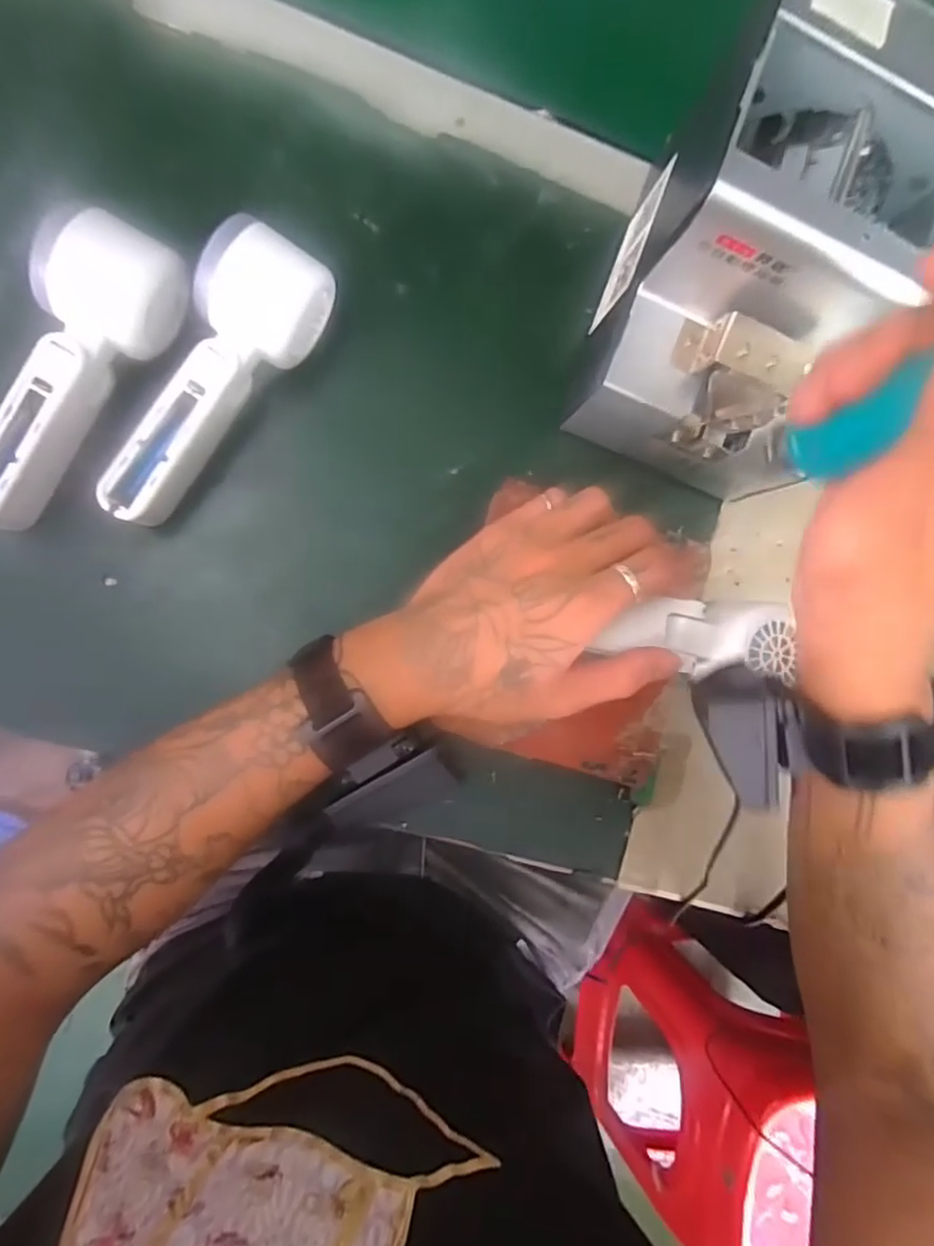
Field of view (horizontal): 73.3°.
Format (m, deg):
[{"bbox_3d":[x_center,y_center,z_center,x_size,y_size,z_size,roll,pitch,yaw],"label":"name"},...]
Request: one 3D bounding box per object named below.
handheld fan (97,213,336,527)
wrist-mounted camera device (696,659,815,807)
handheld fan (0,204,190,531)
[{"bbox_3d":[-0.132,-0.122,0.330,0.057,0.055,0.166,29,85,-7],"label":"handheld fan"},{"bbox_3d":[0.124,0.053,0.276,0.029,0.022,0.069,-22,107,-9],"label":"wrist-mounted camera device"},{"bbox_3d":[-0.203,-0.122,0.313,0.055,0.061,0.164,36,84,-7],"label":"handheld fan"}]

